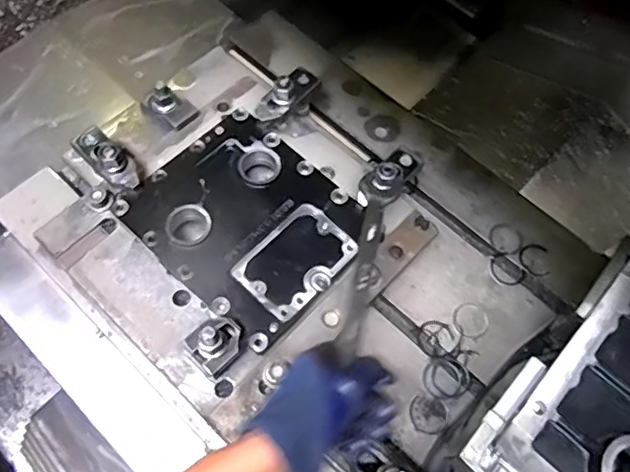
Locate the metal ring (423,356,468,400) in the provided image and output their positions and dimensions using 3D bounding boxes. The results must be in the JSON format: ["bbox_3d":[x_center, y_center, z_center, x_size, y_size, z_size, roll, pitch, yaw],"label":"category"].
[{"bbox_3d":[0.147,0.161,0.628,0.049,0.005,0.050,1,64,-3],"label":"metal ring"}]

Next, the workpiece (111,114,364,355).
[{"bbox_3d":[-0.077,-0.018,0.656,0.245,0.022,0.208,41,69,15],"label":"workpiece"}]

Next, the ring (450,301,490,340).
[{"bbox_3d":[0.186,0.100,0.660,0.042,0.004,0.046,1,64,-3],"label":"ring"}]

